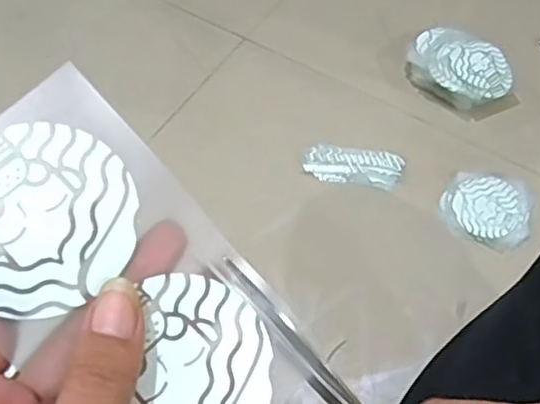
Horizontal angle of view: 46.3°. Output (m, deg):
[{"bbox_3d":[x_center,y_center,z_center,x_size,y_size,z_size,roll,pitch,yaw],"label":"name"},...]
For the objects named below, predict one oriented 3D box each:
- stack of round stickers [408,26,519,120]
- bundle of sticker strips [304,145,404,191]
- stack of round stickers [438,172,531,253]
[{"bbox_3d":[0.233,-0.160,0.775,0.097,0.052,0.130,-32,64,-20],"label":"stack of round stickers"},{"bbox_3d":[0.096,-0.045,0.719,0.111,0.011,0.057,9,56,4],"label":"bundle of sticker strips"},{"bbox_3d":[0.238,0.005,0.691,0.092,0.010,0.091,26,59,14],"label":"stack of round stickers"}]

